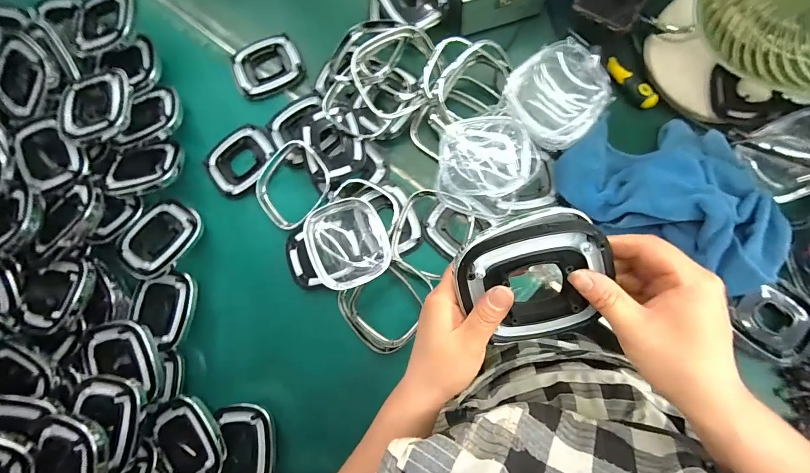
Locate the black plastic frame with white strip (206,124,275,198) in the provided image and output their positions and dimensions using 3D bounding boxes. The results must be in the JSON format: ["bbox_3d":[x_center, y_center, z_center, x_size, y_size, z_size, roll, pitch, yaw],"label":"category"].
[{"bbox_3d":[-0.254,-0.119,0.558,0.087,0.011,0.108,40,92,8],"label":"black plastic frame with white strip"}]

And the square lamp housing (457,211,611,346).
[{"bbox_3d":[0.099,0.037,0.284,0.106,0.035,0.096,-17,101,11],"label":"square lamp housing"}]

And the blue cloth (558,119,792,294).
[{"bbox_3d":[0.352,-0.050,0.462,0.292,0.070,0.175,39,92,8],"label":"blue cloth"}]

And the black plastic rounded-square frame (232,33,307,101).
[{"bbox_3d":[-0.216,-0.268,0.568,0.103,0.018,0.084,-24,83,6],"label":"black plastic rounded-square frame"}]

